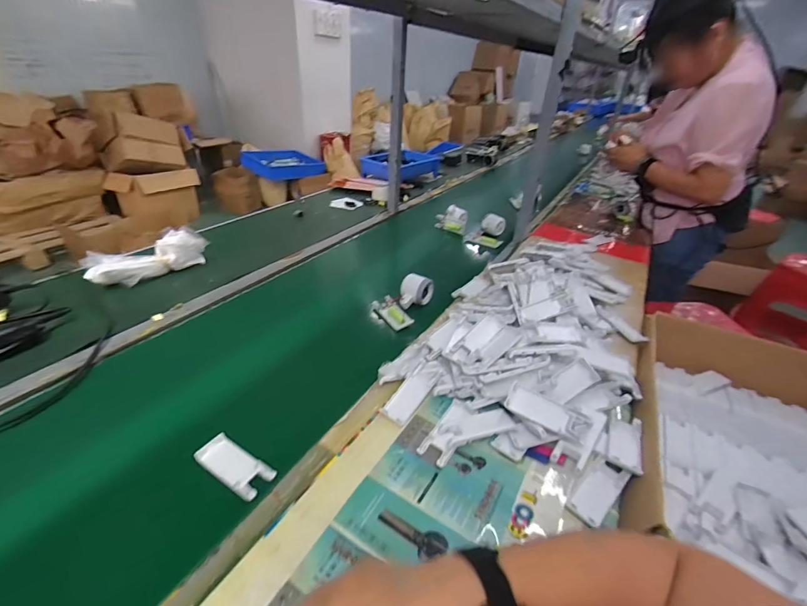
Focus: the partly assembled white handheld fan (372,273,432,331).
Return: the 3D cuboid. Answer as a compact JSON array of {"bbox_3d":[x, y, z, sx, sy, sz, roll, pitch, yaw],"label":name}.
[{"bbox_3d":[-0.006,-0.015,0.776,0.093,0.068,0.132,19,36,22],"label":"partly assembled white handheld fan"}]

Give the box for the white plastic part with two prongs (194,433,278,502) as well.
[{"bbox_3d":[-0.209,0.201,0.467,0.104,0.006,0.042,21,37,24],"label":"white plastic part with two prongs"}]

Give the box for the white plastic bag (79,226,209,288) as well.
[{"bbox_3d":[-0.544,-0.095,0.809,0.229,0.075,0.087,-15,38,-28],"label":"white plastic bag"}]

